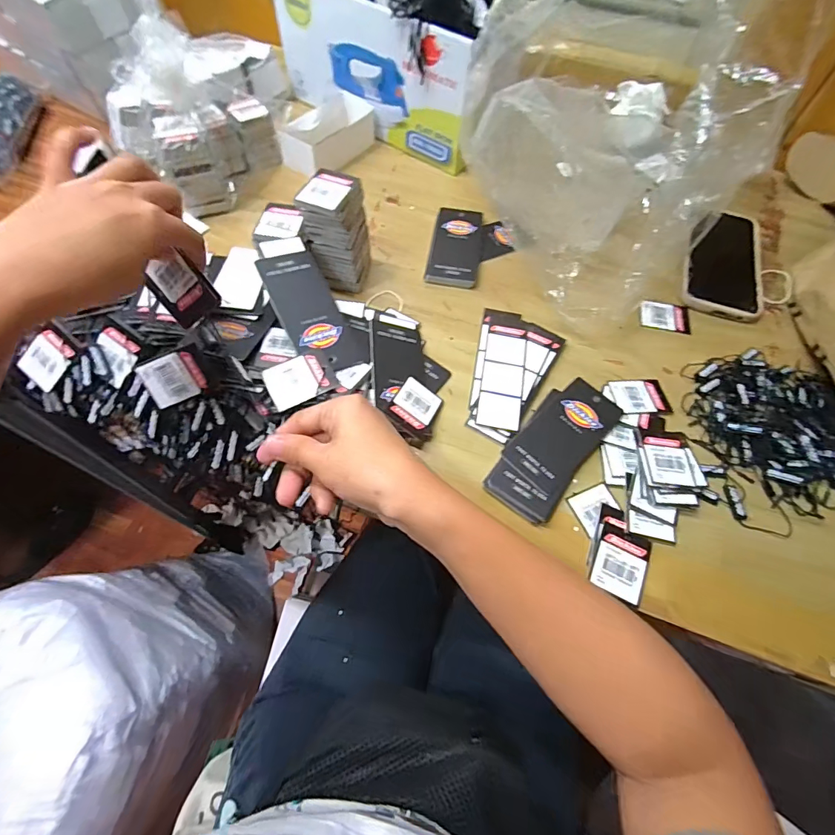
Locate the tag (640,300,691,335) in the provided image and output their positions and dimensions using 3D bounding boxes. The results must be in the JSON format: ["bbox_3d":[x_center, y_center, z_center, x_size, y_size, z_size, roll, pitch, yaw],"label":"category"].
[{"bbox_3d":[0.250,-0.101,0.440,0.052,0.005,0.034,5,67,-1],"label":"tag"}]

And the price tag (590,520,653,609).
[{"bbox_3d":[0.149,0.106,0.319,0.036,0.004,0.049,22,63,9],"label":"price tag"}]

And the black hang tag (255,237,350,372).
[{"bbox_3d":[-0.091,-0.094,0.360,0.048,0.006,0.121,-22,81,-30],"label":"black hang tag"}]

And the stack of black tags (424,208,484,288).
[{"bbox_3d":[0.041,-0.184,0.467,0.053,0.014,0.105,9,61,2],"label":"stack of black tags"}]

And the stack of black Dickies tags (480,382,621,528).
[{"bbox_3d":[0.113,0.021,0.357,0.057,0.008,0.134,37,66,16],"label":"stack of black Dickies tags"}]

